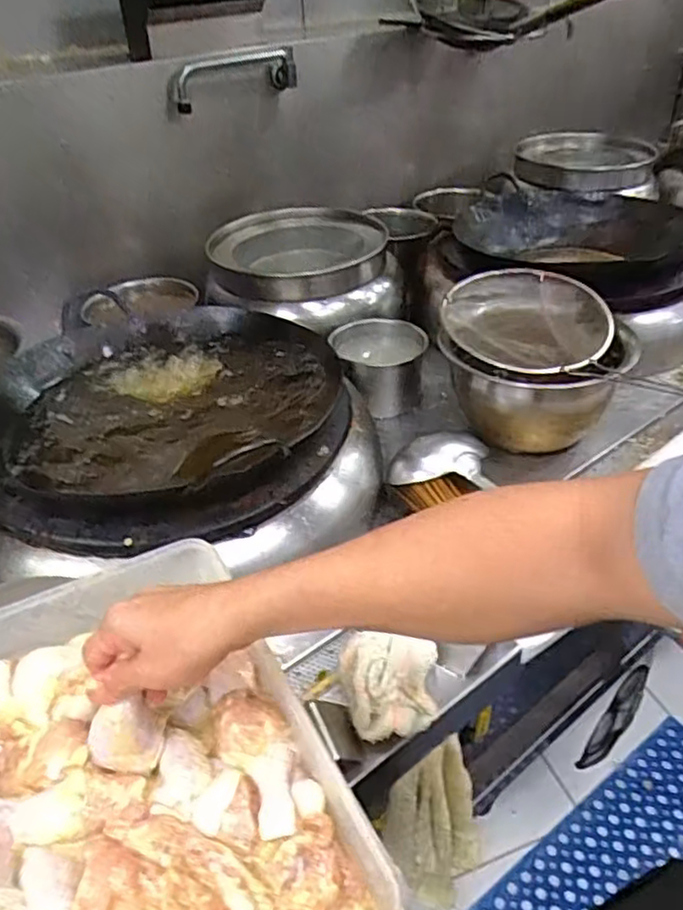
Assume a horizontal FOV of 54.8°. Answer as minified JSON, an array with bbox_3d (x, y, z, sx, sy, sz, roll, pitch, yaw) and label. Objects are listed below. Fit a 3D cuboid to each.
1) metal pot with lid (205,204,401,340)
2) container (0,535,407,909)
[{"bbox_3d":[-0.069,-0.335,1.187,0.304,0.125,0.299,-3,36,2],"label":"metal pot with lid"},{"bbox_3d":[-0.155,0.228,0.461,0.259,0.067,0.350,-21,39,-20],"label":"container"}]

